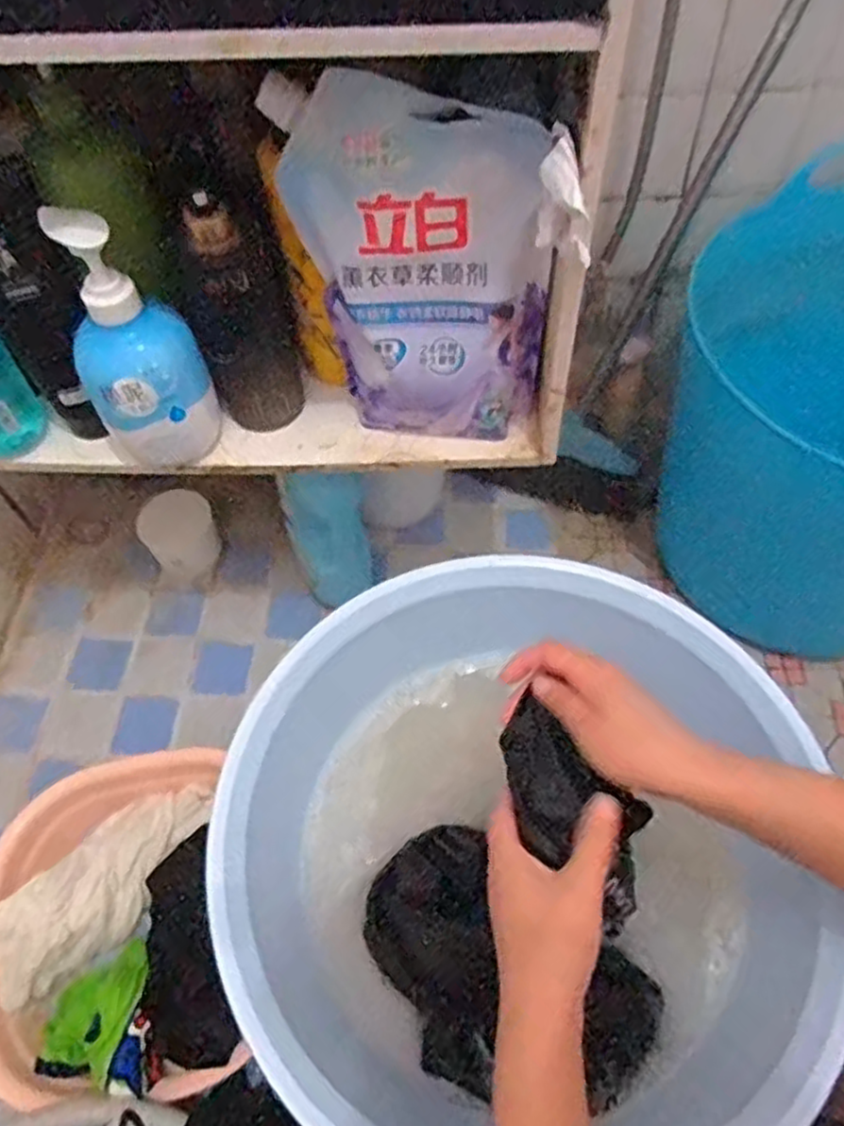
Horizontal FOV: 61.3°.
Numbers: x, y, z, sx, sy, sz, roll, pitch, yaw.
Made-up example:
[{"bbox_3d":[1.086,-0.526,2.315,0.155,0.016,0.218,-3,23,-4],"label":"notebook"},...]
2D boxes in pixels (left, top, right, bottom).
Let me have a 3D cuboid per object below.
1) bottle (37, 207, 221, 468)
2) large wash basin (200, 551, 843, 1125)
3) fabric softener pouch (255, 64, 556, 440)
[{"bbox_3d":[-0.211,-0.150,0.521,0.087,0.192,0.064,-12,56,-5],"label":"bottle"},{"bbox_3d":[0.067,0.180,0.488,0.379,0.114,0.370,-2,56,2],"label":"large wash basin"},{"bbox_3d":[-0.004,-0.193,0.503,0.181,0.232,0.055,10,57,10],"label":"fabric softener pouch"}]

